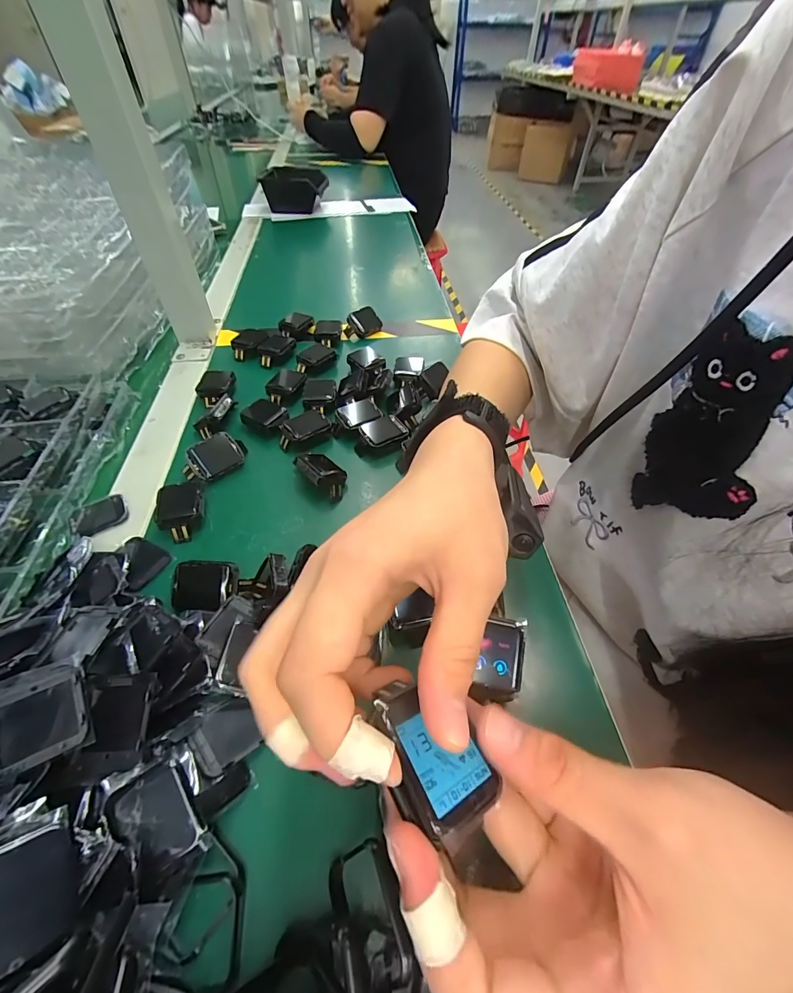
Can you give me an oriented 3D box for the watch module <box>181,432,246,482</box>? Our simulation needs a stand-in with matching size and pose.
[{"bbox_3d":[-0.154,-0.034,0.337,0.052,0.015,0.033,-39,93,-33],"label":"watch module"}]

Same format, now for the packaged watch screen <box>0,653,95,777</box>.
[{"bbox_3d":[-0.158,0.096,0.174,0.033,0.006,0.043,-17,52,-31],"label":"packaged watch screen"}]

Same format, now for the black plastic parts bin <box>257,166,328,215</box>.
[{"bbox_3d":[-0.212,-0.645,0.828,0.134,0.077,0.056,-12,51,-11],"label":"black plastic parts bin"}]

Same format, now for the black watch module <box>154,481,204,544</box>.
[{"bbox_3d":[-0.163,0.011,0.301,0.031,0.019,0.046,-13,51,-12],"label":"black watch module"}]

